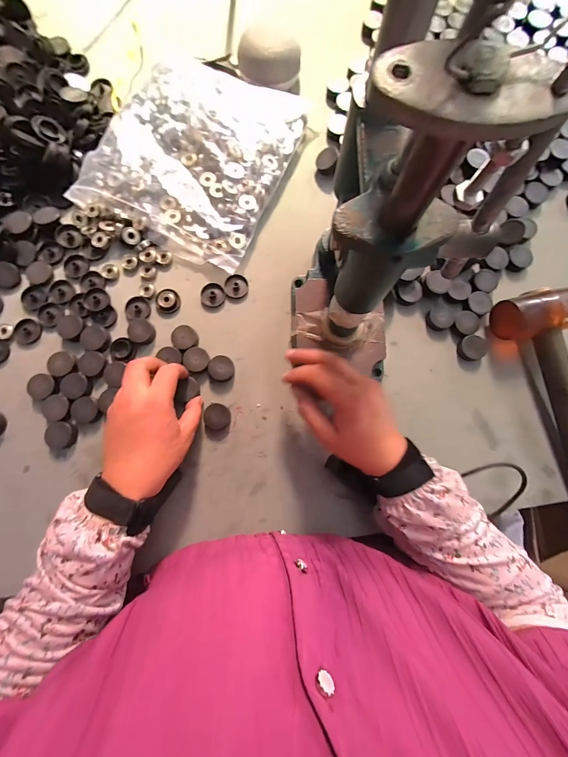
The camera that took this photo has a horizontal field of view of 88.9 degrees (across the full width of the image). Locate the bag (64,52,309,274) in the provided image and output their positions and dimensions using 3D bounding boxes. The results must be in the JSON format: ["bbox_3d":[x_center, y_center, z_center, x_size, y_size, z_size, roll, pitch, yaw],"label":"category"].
[{"bbox_3d":[-0.127,-0.314,0.403,0.248,0.038,0.267,24,83,2],"label":"bag"}]

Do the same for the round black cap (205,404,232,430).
[{"bbox_3d":[-0.084,0.048,0.369,0.032,0.013,0.031,0,82,-1],"label":"round black cap"}]

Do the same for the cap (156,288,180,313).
[{"bbox_3d":[-0.157,-0.106,0.390,0.032,0.010,0.031,0,82,-1],"label":"cap"}]

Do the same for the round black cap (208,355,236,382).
[{"bbox_3d":[-0.081,-0.013,0.376,0.032,0.016,0.032,0,82,-1],"label":"round black cap"}]

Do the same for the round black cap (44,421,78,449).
[{"bbox_3d":[-0.280,0.071,0.364,0.036,0.007,0.033,0,82,-1],"label":"round black cap"}]

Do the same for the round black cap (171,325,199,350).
[{"bbox_3d":[-0.131,-0.054,0.382,0.032,0.012,0.032,0,82,-1],"label":"round black cap"}]

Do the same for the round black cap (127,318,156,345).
[{"bbox_3d":[-0.189,-0.062,0.383,0.032,0.013,0.031,0,82,-1],"label":"round black cap"}]

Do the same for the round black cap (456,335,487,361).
[{"bbox_3d":[0.249,-0.041,0.383,0.033,0.013,0.033,0,82,-1],"label":"round black cap"}]

